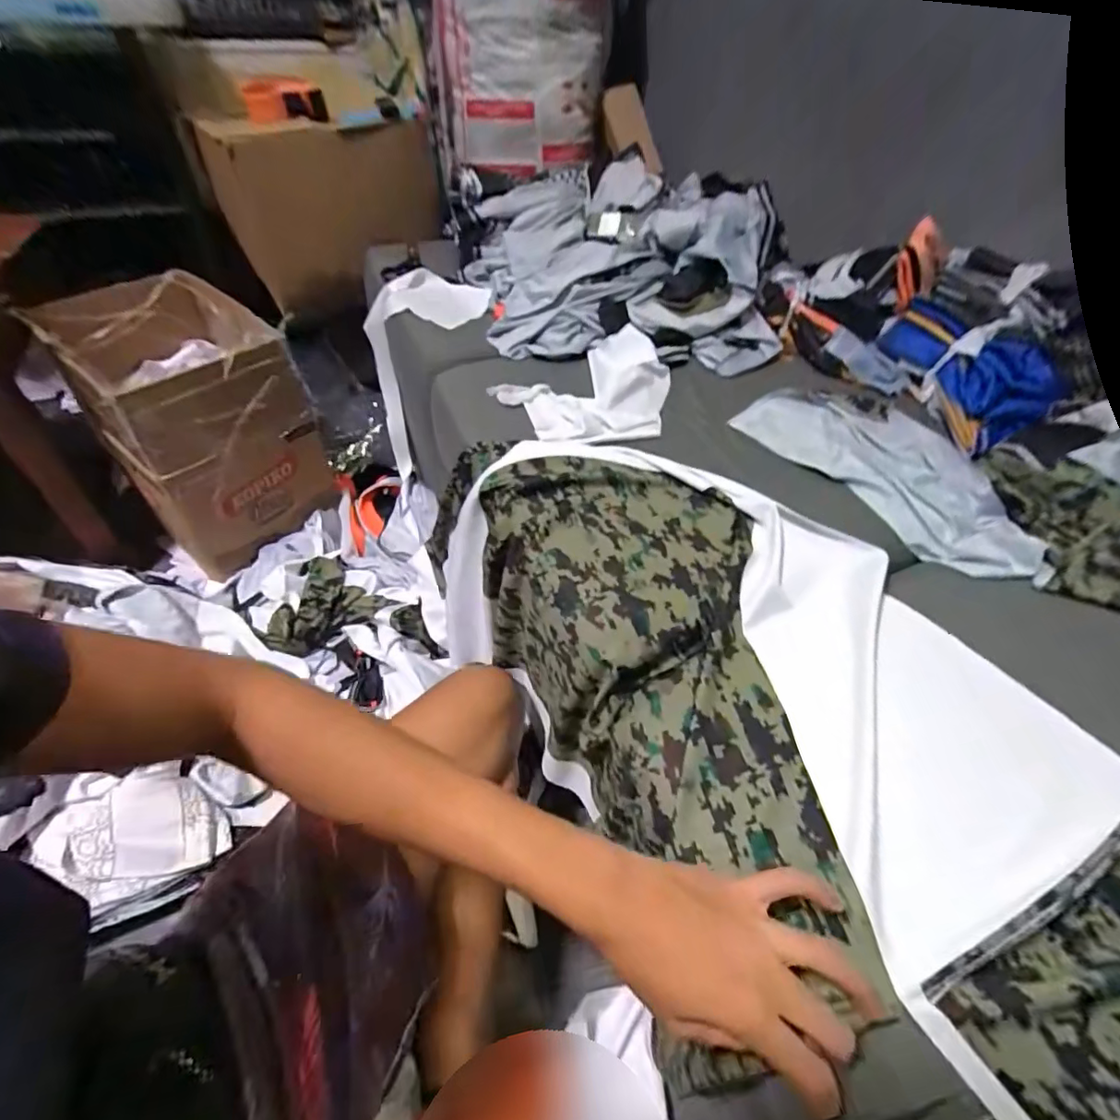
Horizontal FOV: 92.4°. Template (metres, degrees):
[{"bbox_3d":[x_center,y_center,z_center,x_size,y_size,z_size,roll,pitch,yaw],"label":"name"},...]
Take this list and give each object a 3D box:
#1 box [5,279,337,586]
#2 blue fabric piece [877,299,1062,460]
[{"bbox_3d":[-0.617,-0.247,0.923,0.451,0.338,0.271,36,55,27],"label":"box"},{"bbox_3d":[0.523,-0.252,0.701,0.094,0.086,0.250,-3,47,-6],"label":"blue fabric piece"}]

